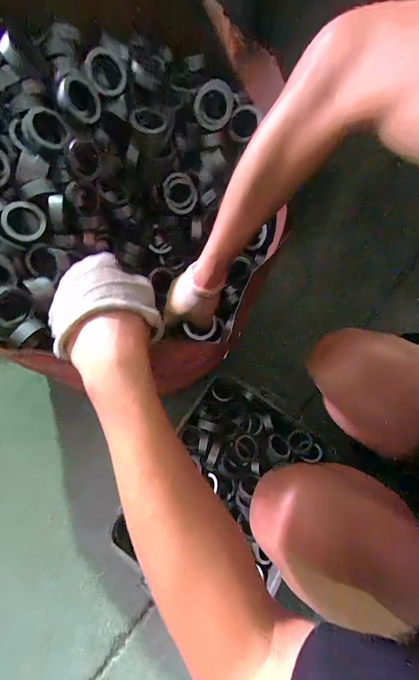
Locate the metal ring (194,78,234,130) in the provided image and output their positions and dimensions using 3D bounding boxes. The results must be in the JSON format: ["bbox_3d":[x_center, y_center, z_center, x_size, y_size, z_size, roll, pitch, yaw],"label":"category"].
[{"bbox_3d":[0.006,-0.351,0.423,0.057,0.057,0.015,9,32,-6],"label":"metal ring"}]

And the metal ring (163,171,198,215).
[{"bbox_3d":[-0.050,-0.249,0.482,0.054,0.009,0.063,-26,104,15],"label":"metal ring"}]

